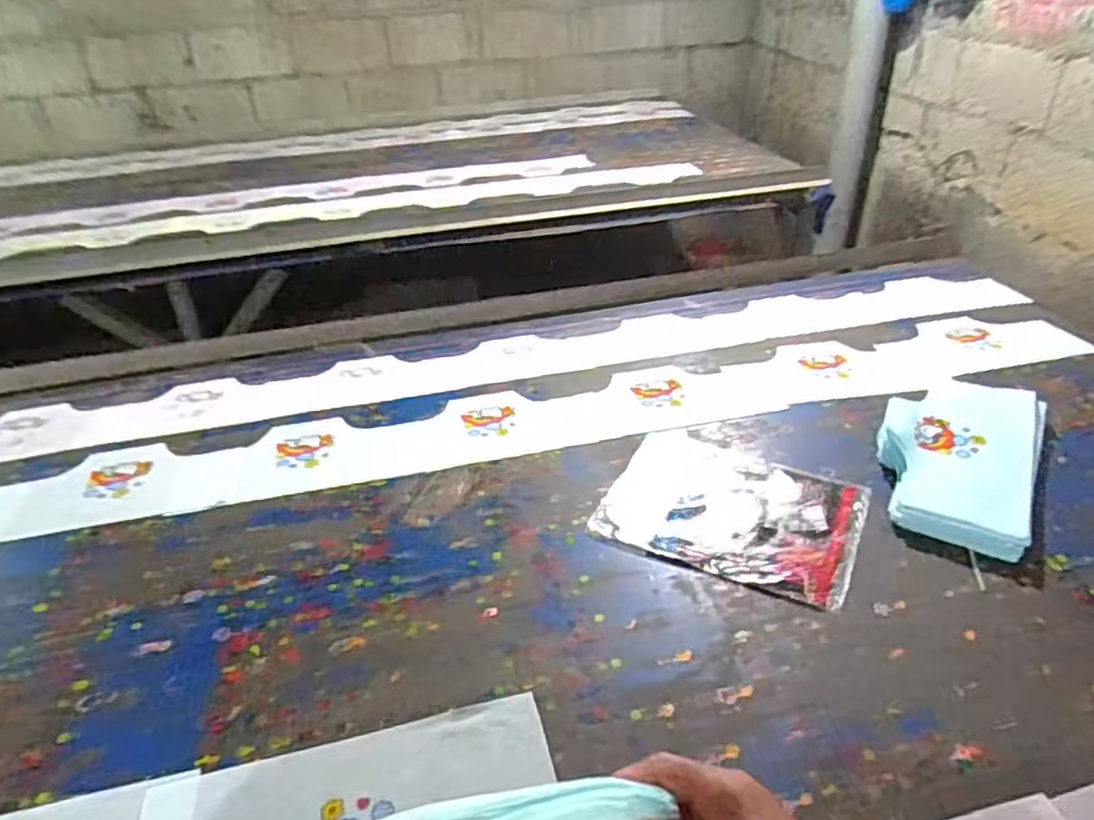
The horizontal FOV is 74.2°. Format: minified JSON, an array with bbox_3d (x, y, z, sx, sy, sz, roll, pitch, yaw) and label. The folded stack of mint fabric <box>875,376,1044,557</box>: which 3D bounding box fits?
[{"bbox_3d":[0.525,0.053,0.922,0.185,0.040,0.339,18,39,27],"label":"folded stack of mint fabric"}]

